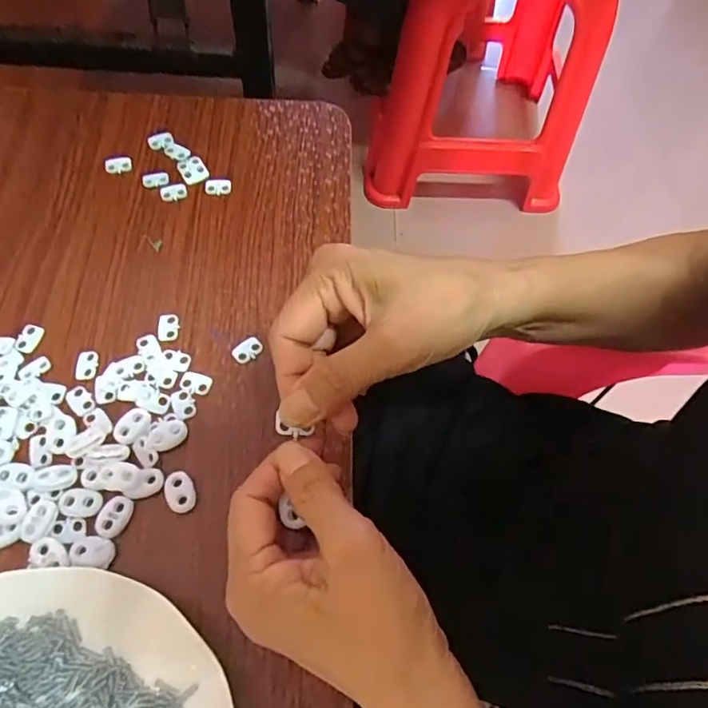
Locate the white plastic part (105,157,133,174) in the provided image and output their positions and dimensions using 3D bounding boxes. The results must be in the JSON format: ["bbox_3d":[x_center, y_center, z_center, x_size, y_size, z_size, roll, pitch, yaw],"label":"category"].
[{"bbox_3d":[-0.178,-0.143,0.411,0.020,0.004,0.013,-15,65,-10],"label":"white plastic part"}]

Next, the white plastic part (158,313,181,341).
[{"bbox_3d":[-0.120,-0.017,0.352,0.013,0.004,0.019,-4,63,-4],"label":"white plastic part"}]

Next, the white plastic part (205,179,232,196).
[{"bbox_3d":[-0.102,-0.125,0.407,0.020,0.007,0.011,-5,64,-5],"label":"white plastic part"}]

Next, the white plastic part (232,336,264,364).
[{"bbox_3d":[-0.069,-0.003,0.350,0.019,0.005,0.015,-34,69,-18],"label":"white plastic part"}]

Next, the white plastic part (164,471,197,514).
[{"bbox_3d":[-0.098,0.077,0.304,0.016,0.004,0.023,-16,65,-10],"label":"white plastic part"}]

